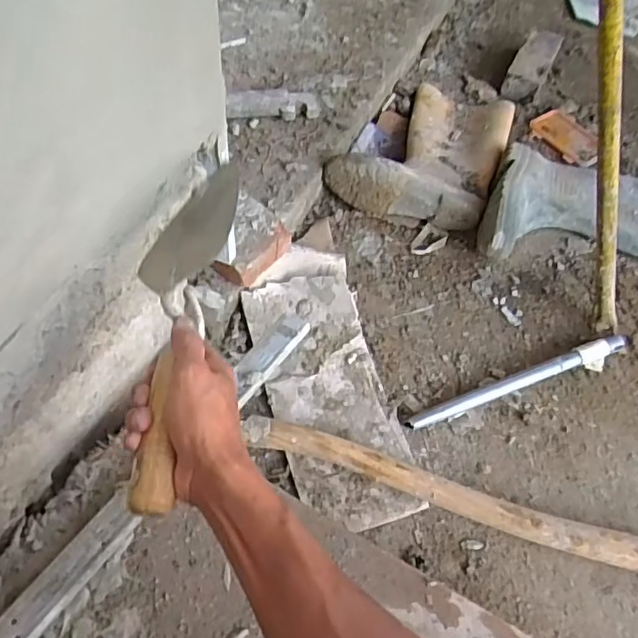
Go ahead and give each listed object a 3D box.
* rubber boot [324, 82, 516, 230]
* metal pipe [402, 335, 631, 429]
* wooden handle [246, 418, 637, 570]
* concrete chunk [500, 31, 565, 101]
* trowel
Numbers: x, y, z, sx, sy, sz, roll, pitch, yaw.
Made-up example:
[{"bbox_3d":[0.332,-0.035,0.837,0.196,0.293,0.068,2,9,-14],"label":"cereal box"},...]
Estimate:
[{"bbox_3d":[0.200,-0.322,1.054,0.248,0.090,0.383,20,56,10],"label":"rubber boot"},{"bbox_3d":[0.277,0.082,0.815,0.347,0.026,0.037,-15,58,-14],"label":"metal pipe"},{"bbox_3d":[0.205,0.224,0.698,0.617,0.045,0.041,16,56,7],"label":"wooden handle"},{"bbox_3d":[0.438,-0.521,1.229,0.071,0.051,0.208,25,57,13],"label":"concrete chunk"},{"bbox_3d":[-0.120,-0.005,0.496,0.077,0.043,0.316,4,63,-1],"label":"trowel"}]

